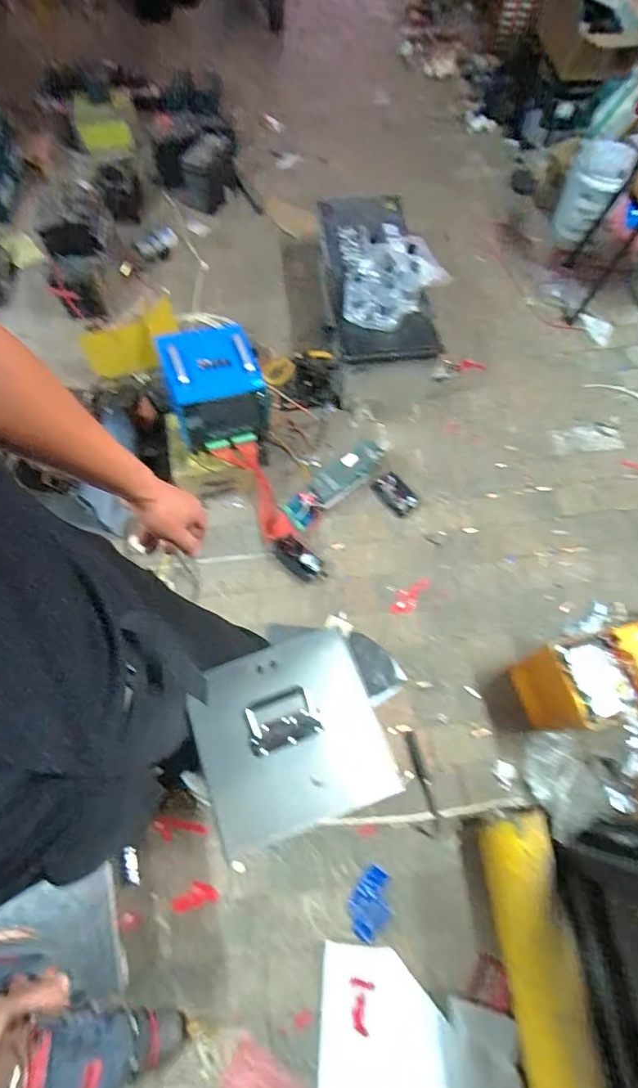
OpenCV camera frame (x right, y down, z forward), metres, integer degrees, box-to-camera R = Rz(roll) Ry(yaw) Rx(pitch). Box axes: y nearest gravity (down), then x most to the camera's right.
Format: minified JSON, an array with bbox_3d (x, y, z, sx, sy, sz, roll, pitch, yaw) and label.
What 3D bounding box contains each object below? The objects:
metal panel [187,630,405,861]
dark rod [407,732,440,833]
[{"bbox_3d":[-0.044,0.274,0.699,0.250,0.024,0.248,-19,68,-7],"label":"metal panel"},{"bbox_3d":[0.277,0.619,1.260,0.025,0.016,0.235,-13,68,-5],"label":"dark rod"}]

